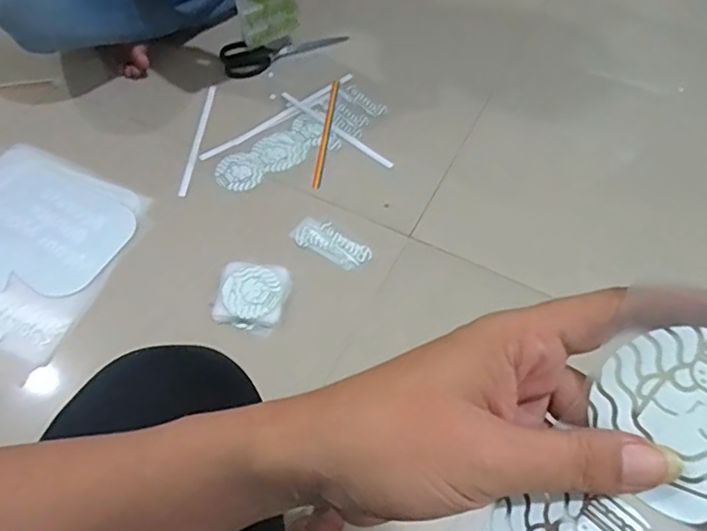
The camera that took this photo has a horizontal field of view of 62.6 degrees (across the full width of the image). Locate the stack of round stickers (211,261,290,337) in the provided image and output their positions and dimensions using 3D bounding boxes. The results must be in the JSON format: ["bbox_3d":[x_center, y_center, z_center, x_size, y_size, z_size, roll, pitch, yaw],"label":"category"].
[{"bbox_3d":[-0.122,0.036,0.697,0.081,0.020,0.088,8,58,5],"label":"stack of round stickers"}]

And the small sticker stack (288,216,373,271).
[{"bbox_3d":[-0.028,-0.028,0.746,0.104,0.013,0.050,31,63,18],"label":"small sticker stack"}]

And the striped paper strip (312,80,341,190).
[{"bbox_3d":[-0.038,-0.196,0.849,0.012,0.006,0.208,5,59,5],"label":"striped paper strip"}]

